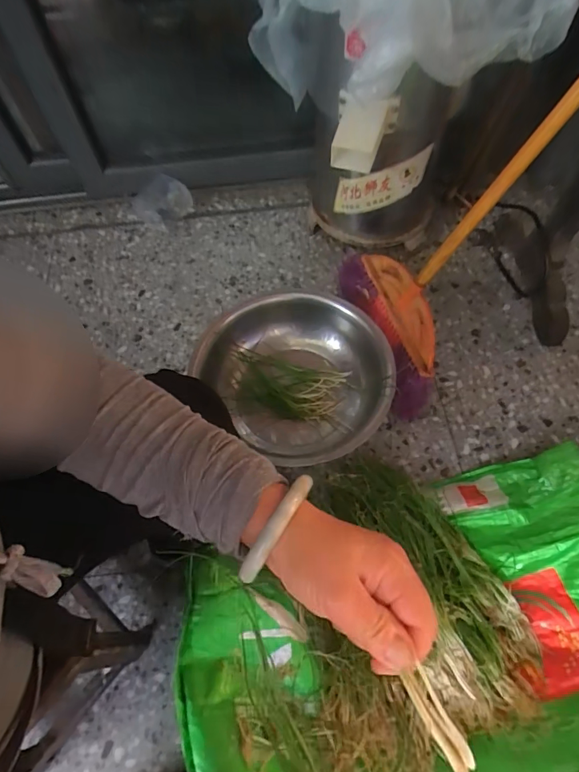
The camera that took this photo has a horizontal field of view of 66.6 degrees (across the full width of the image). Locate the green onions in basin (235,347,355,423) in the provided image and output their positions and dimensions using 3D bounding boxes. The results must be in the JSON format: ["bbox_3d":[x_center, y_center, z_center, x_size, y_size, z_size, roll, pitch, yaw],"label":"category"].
[{"bbox_3d":[-0.003,0.004,0.822,0.198,0.028,0.116,8,64,5],"label":"green onions in basin"}]

